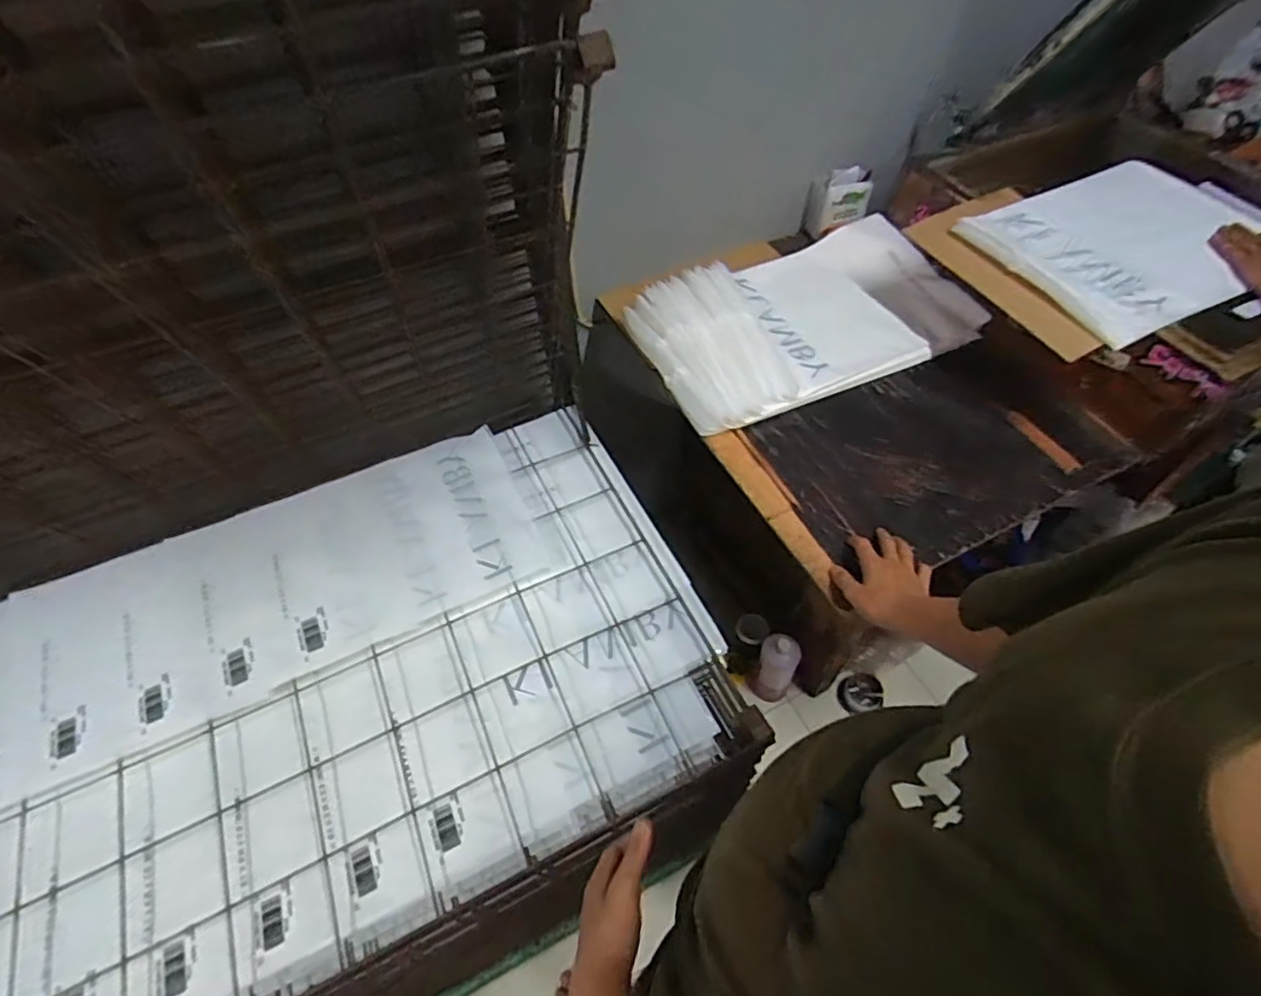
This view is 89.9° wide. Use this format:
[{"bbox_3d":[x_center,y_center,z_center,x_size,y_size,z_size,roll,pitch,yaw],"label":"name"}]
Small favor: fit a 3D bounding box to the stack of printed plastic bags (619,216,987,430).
[{"bbox_3d":[0.282,-0.301,1.030,0.536,0.083,0.315,-25,56,-15],"label":"stack of printed plastic bags"}]

